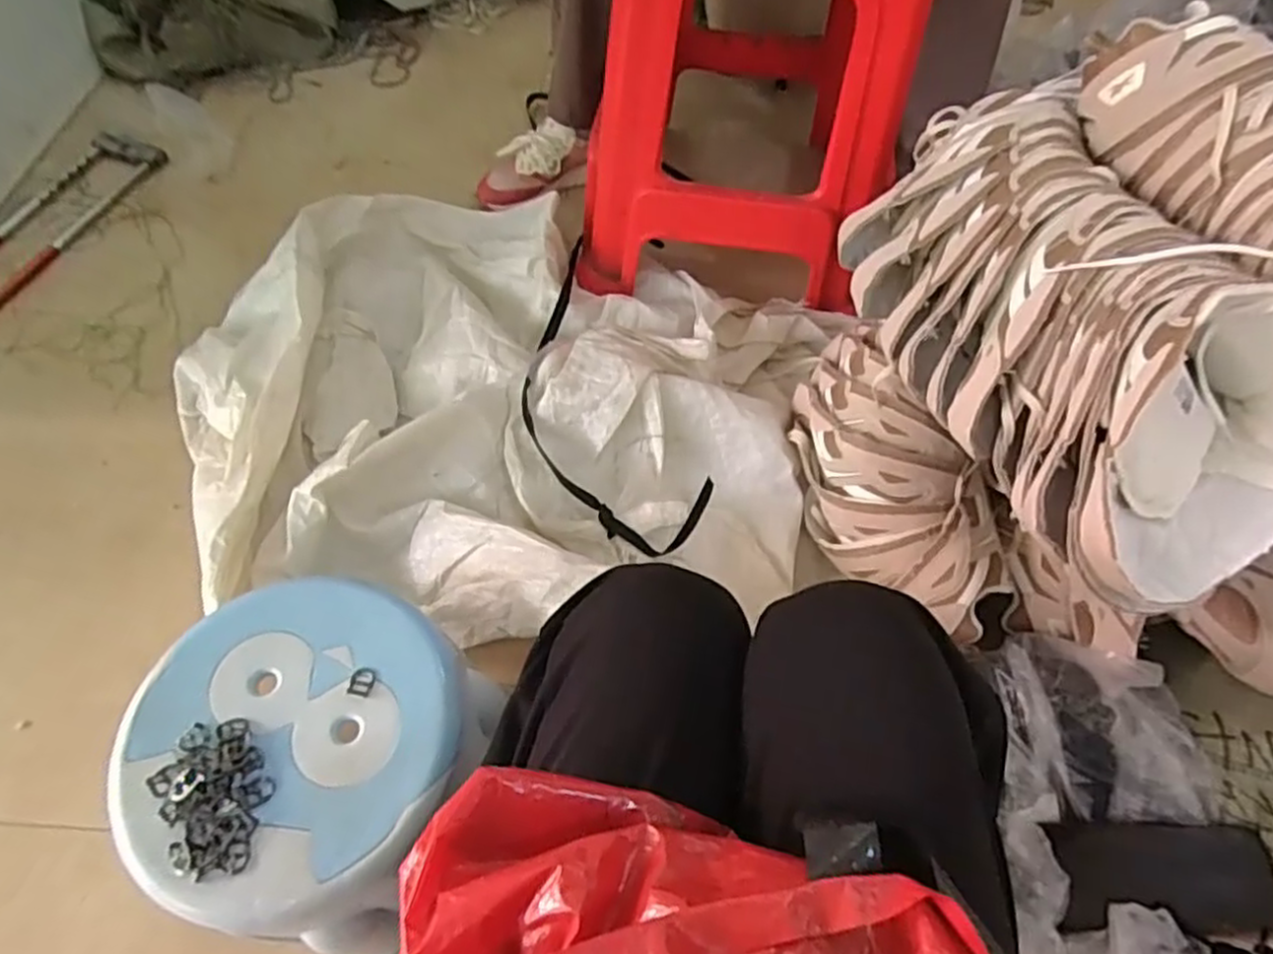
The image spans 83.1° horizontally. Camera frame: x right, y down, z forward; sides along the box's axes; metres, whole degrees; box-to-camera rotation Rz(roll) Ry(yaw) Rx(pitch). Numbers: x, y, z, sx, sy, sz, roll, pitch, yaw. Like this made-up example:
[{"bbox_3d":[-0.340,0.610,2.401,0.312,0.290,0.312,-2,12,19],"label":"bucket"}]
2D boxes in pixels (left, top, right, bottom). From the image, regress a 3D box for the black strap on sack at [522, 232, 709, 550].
[{"bbox_3d":[-0.068,-0.125,0.864,0.170,0.063,0.502,-17,61,-12],"label":"black strap on sack"}]

